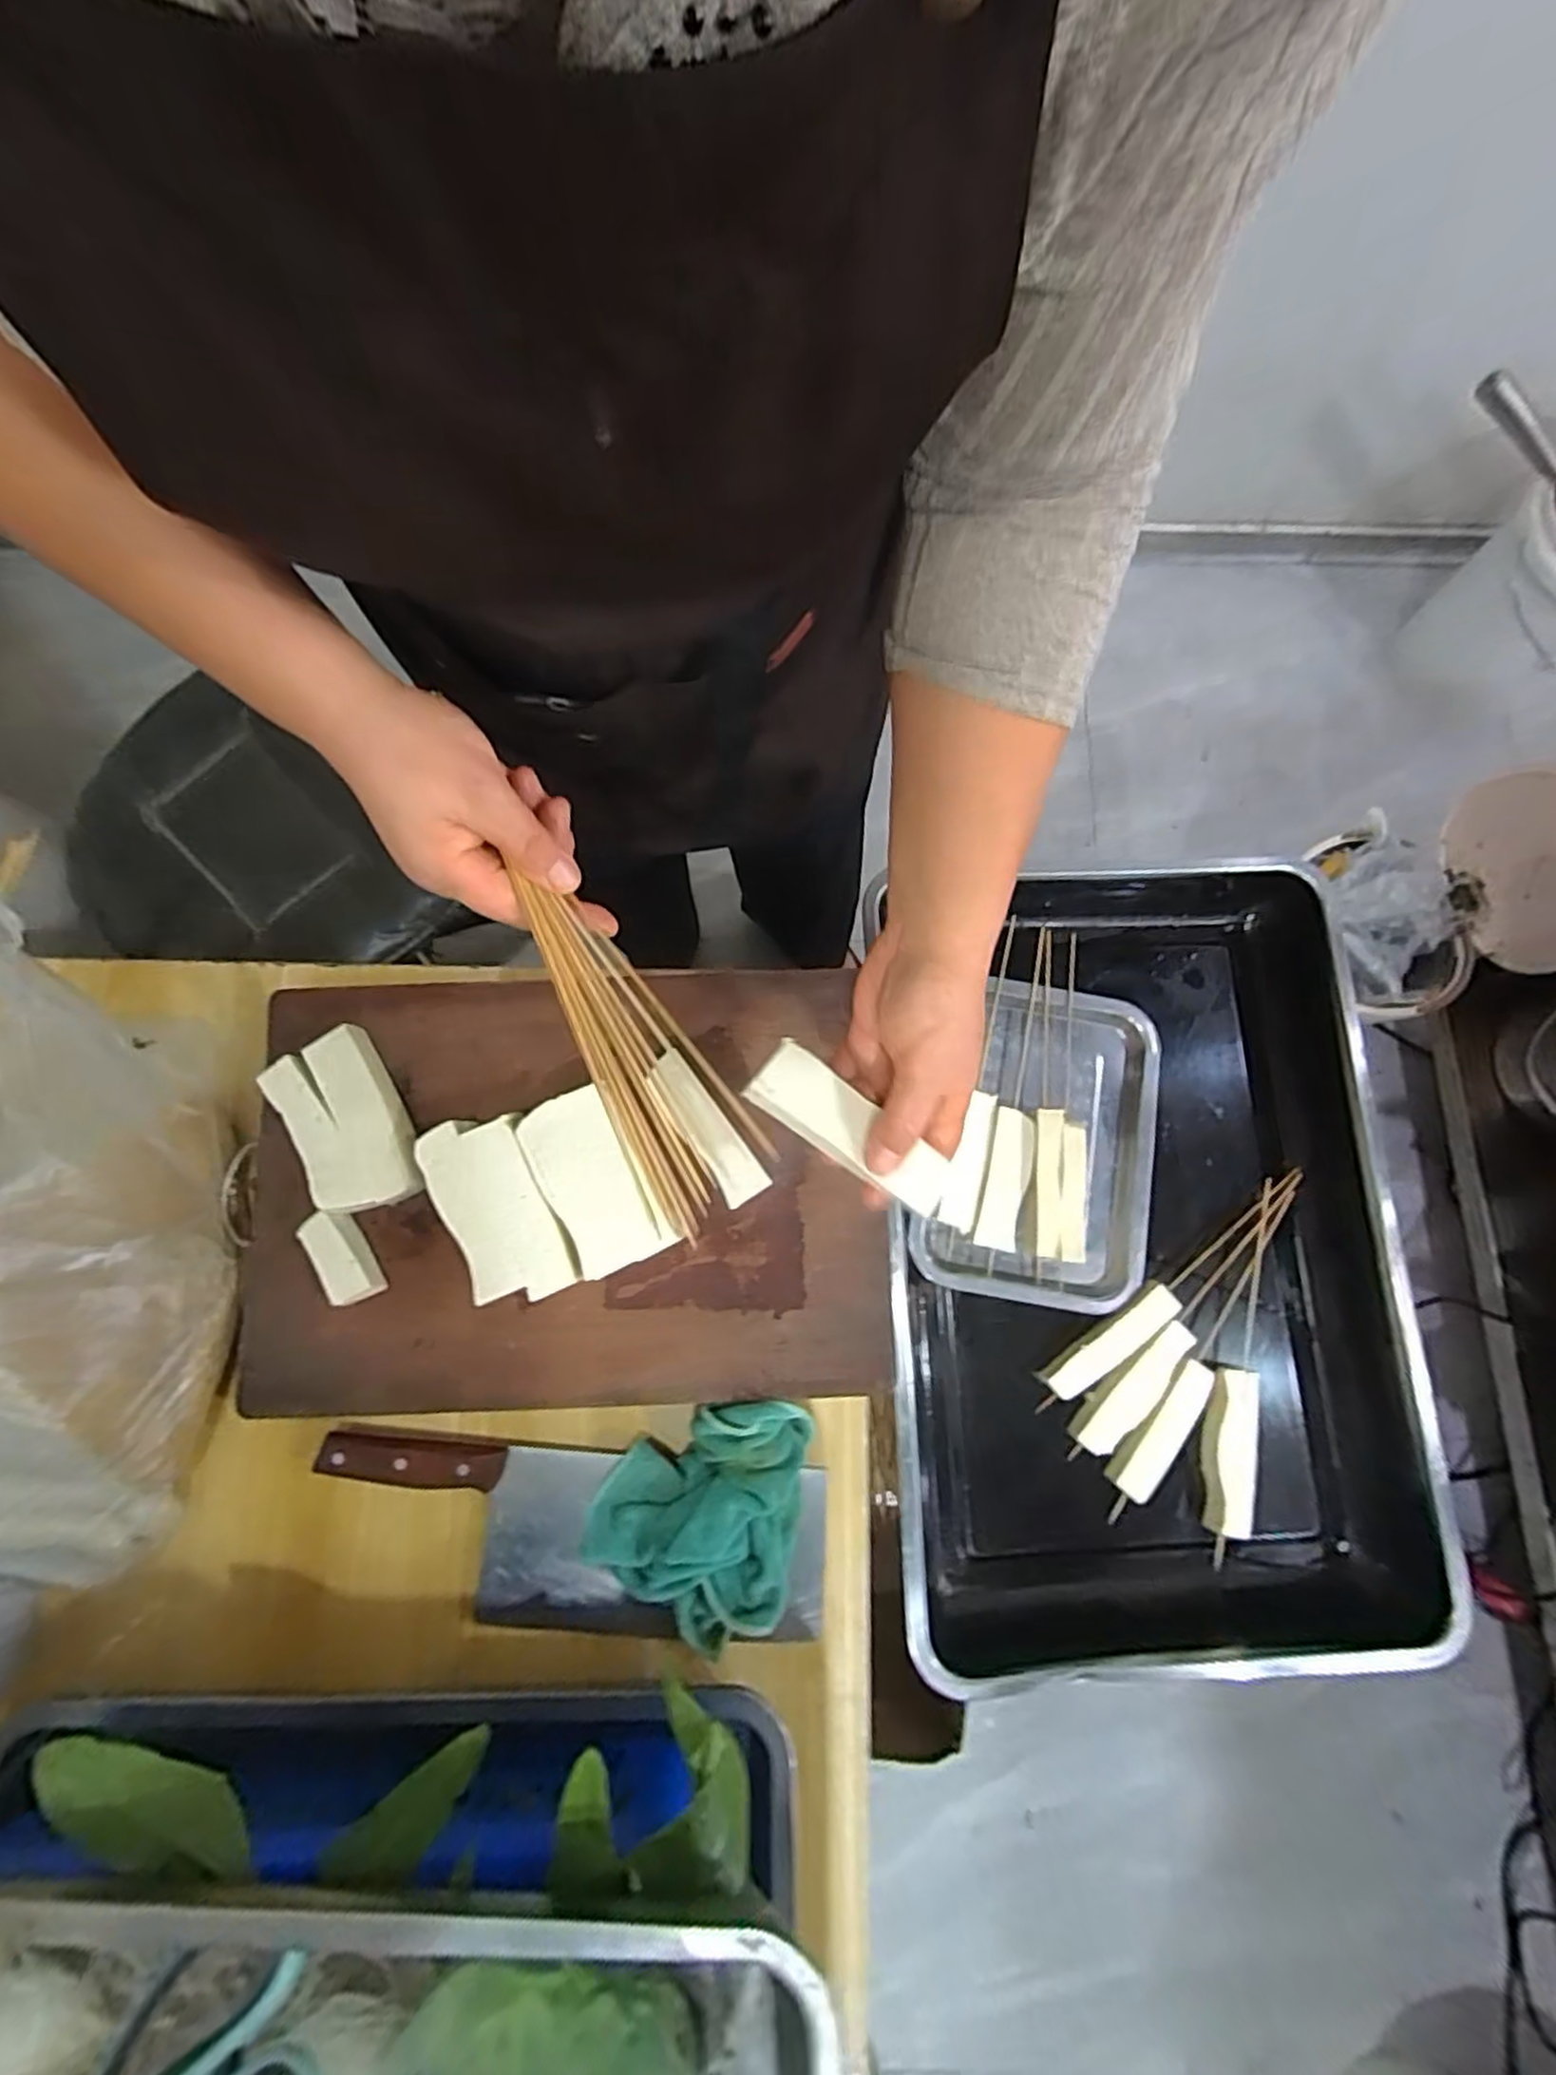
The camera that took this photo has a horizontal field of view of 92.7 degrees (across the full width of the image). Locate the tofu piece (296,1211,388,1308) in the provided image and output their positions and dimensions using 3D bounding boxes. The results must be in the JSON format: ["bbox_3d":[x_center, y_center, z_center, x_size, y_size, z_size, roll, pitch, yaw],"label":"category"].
[{"bbox_3d":[-0.298,0.151,0.505,0.029,0.024,0.063,-31,80,-6],"label":"tofu piece"}]

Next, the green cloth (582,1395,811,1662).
[{"bbox_3d":[-0.055,0.316,0.488,0.133,0.032,0.150,9,78,2],"label":"green cloth"}]

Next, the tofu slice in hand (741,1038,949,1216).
[{"bbox_3d":[0.039,0.049,0.393,0.115,0.010,0.039,38,81,-1],"label":"tofu slice in hand"}]

